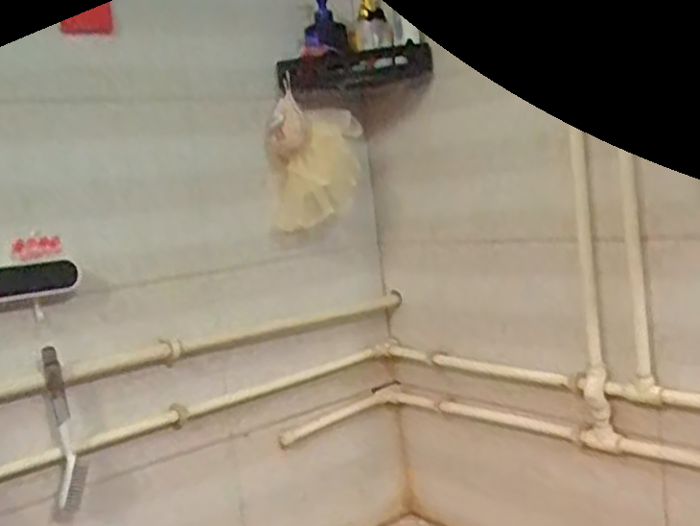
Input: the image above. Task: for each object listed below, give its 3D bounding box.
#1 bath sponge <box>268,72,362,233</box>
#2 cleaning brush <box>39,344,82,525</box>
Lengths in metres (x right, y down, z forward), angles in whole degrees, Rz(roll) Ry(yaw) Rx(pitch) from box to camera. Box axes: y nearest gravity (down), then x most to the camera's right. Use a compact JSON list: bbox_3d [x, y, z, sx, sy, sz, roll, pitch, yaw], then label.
[{"bbox_3d":[-0.052,-0.182,1.303,0.171,0.219,0.138,-9,7,-12],"label":"bath sponge"},{"bbox_3d":[-0.425,0.255,1.072,0.047,0.248,0.038,-10,7,-19],"label":"cleaning brush"}]

